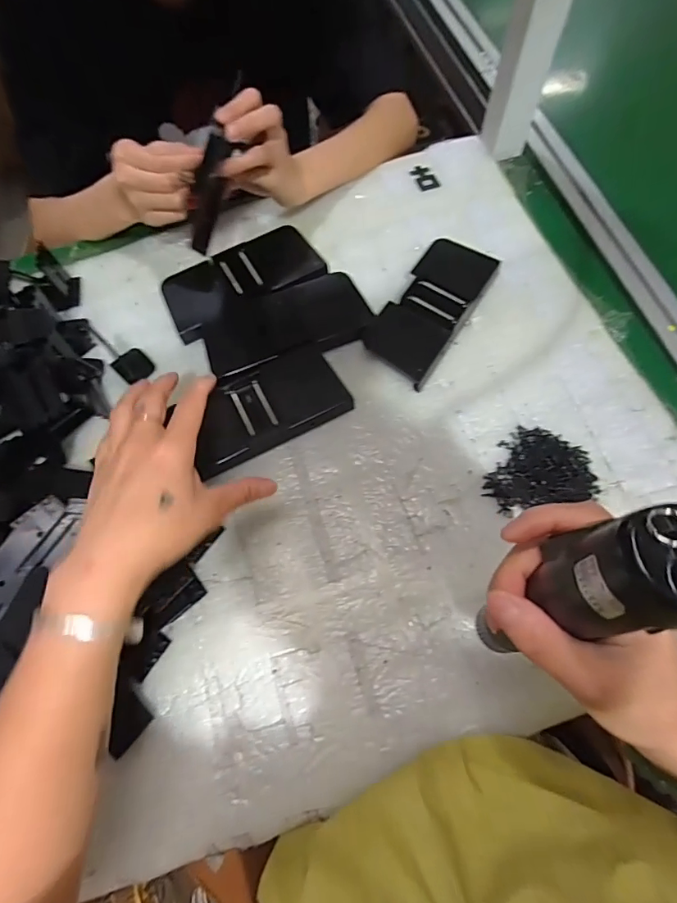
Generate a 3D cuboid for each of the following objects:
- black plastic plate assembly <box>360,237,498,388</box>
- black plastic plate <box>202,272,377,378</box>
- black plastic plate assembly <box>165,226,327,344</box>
[{"bbox_3d":[0.089,-0.144,0.452,0.070,0.028,0.159,30,72,14],"label":"black plastic plate assembly"},{"bbox_3d":[-0.050,-0.126,0.447,0.159,0.010,0.083,-21,69,-6],"label":"black plastic plate"},{"bbox_3d":[-0.099,-0.177,0.474,0.160,0.029,0.073,-30,69,-10],"label":"black plastic plate assembly"}]

